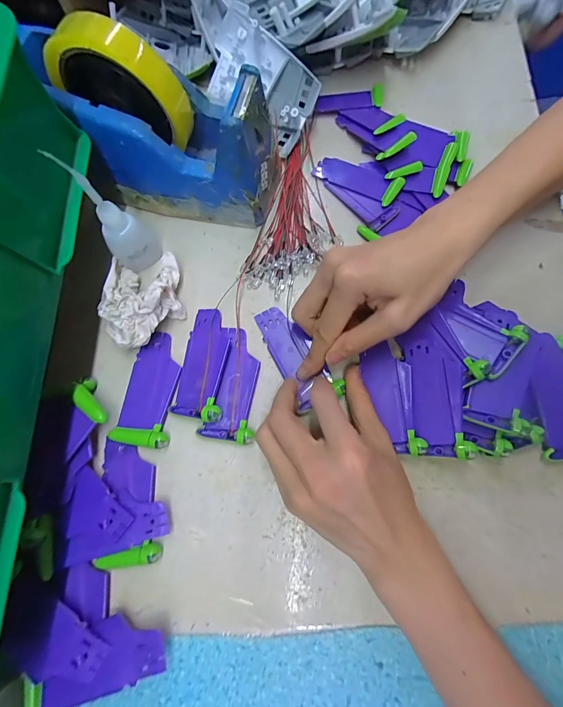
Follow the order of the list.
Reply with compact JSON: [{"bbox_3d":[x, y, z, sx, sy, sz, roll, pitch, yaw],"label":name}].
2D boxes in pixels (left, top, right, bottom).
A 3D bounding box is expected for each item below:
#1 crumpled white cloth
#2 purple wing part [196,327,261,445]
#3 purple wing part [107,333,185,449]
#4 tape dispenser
[{"bbox_3d":[-0.114,-0.044,0.265,0.061,0.036,0.074,-9,75,0],"label":"crumpled white cloth"},{"bbox_3d":[-0.035,0.023,0.259,0.040,0.009,0.088,10,76,4],"label":"purple wing part"},{"bbox_3d":[-0.101,0.026,0.259,0.042,0.009,0.088,11,76,5],"label":"purple wing part"},{"bbox_3d":[-0.084,-0.173,0.256,0.154,0.113,0.074,10,76,4],"label":"tape dispenser"}]

